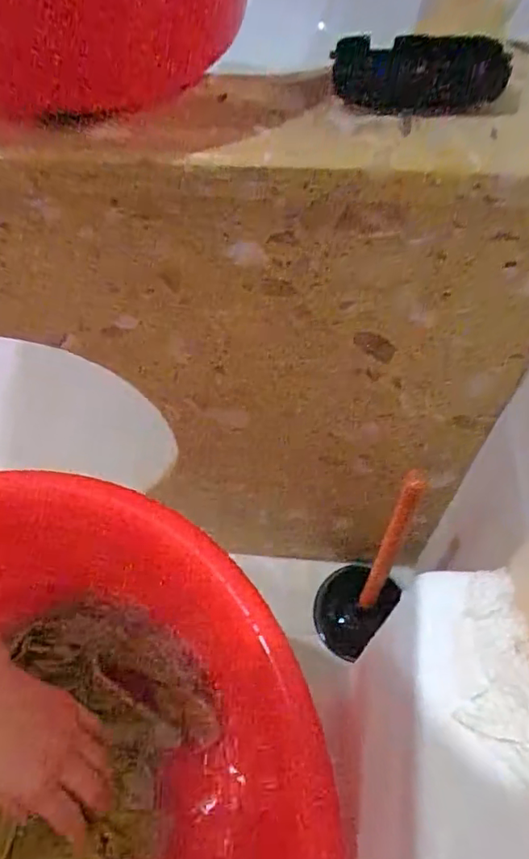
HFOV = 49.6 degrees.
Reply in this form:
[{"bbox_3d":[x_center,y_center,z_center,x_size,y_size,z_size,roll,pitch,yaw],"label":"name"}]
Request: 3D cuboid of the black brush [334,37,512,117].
[{"bbox_3d":[0.099,-0.226,0.367,0.108,0.030,0.044,9,57,7],"label":"black brush"}]

